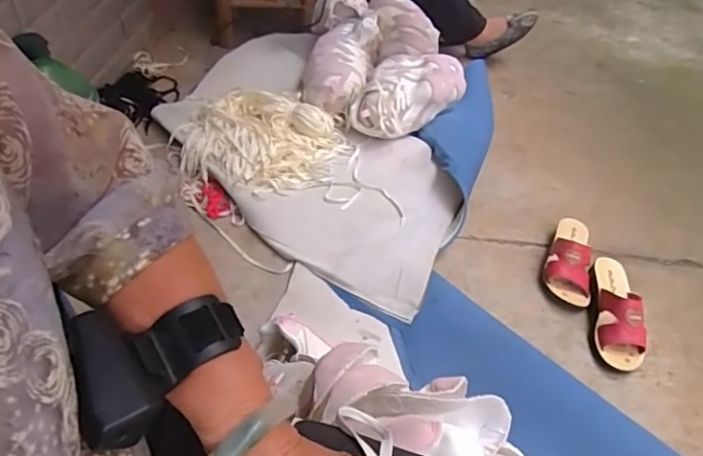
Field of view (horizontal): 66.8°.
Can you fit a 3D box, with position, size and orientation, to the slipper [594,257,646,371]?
[{"bbox_3d":[0.490,0.149,0.975,0.082,0.083,0.215,14,46,7],"label":"slipper"}]

